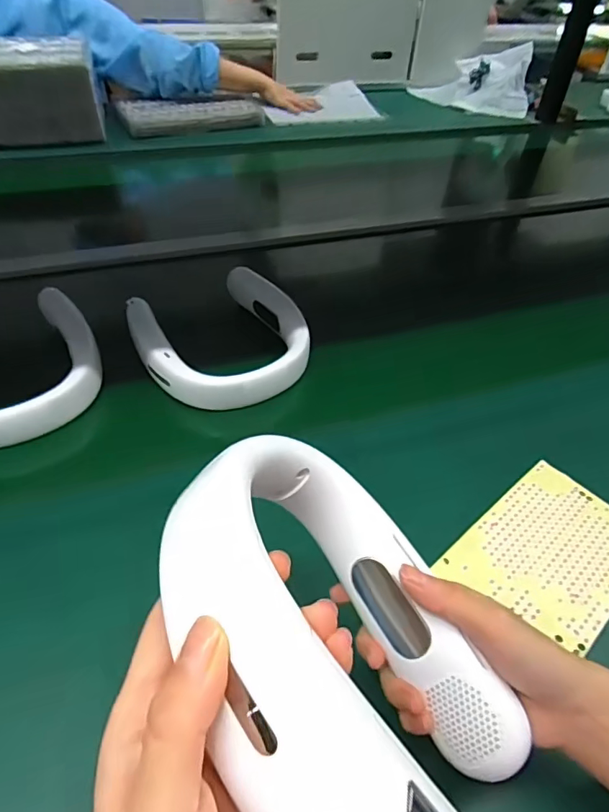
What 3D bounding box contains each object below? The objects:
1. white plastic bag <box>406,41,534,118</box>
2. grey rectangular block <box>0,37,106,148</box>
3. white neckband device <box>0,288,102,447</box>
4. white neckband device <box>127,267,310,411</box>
[{"bbox_3d":[0.470,-0.909,1.387,0.318,0.128,0.245,10,47,5],"label":"white plastic bag"},{"bbox_3d":[-0.622,-0.681,1.066,0.317,0.151,0.233,-16,50,-19],"label":"grey rectangular block"},{"bbox_3d":[-0.319,-0.044,0.524,0.177,0.046,0.196,-25,53,-25],"label":"white neckband device"},{"bbox_3d":[-0.096,-0.083,0.576,0.188,0.042,0.199,-26,54,-26],"label":"white neckband device"}]

